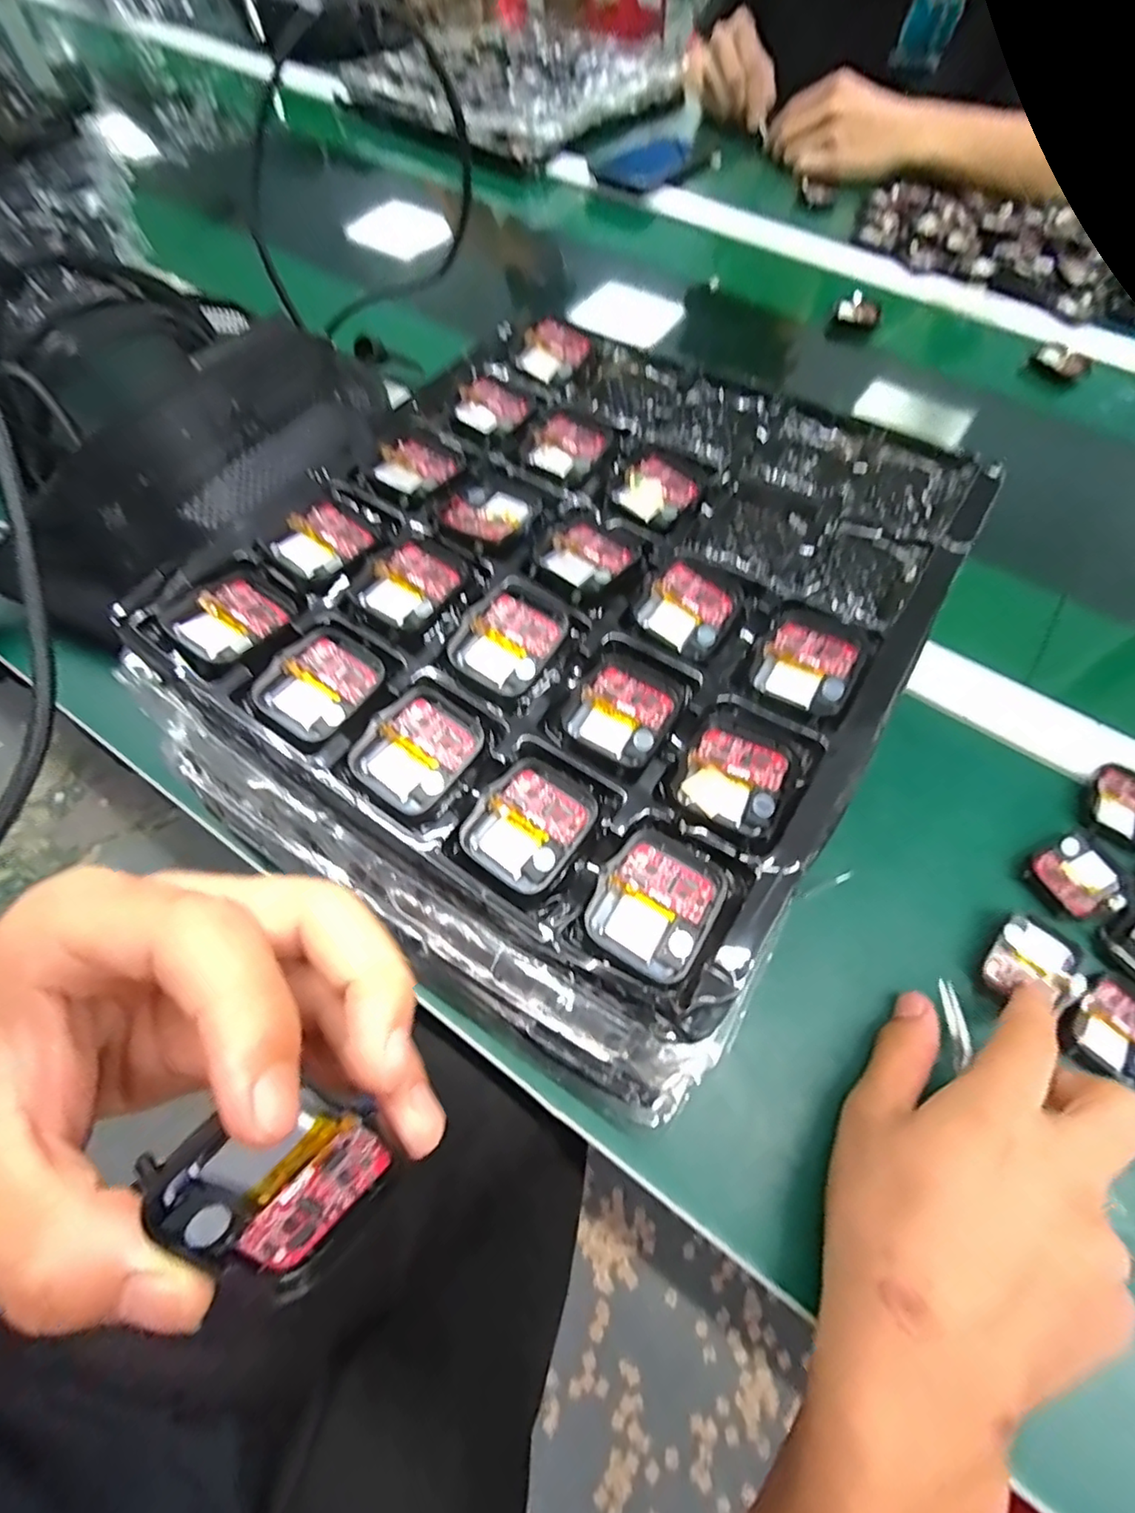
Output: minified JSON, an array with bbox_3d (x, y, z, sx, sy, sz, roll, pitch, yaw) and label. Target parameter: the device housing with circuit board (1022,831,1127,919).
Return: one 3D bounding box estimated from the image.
[{"bbox_3d":[0.258,0.061,0.296,0.046,0.004,0.036,-23,66,-12],"label":"device housing with circuit board"}]

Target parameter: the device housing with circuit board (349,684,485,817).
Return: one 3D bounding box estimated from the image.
[{"bbox_3d":[-0.054,-0.003,0.215,0.036,0.009,0.044,35,68,15],"label":"device housing with circuit board"}]

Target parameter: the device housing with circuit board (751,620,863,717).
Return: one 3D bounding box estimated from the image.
[{"bbox_3d":[0.093,-0.035,0.229,0.034,0.007,0.037,30,66,13],"label":"device housing with circuit board"}]

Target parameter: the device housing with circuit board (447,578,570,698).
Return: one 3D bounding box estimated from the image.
[{"bbox_3d":[-0.022,-0.048,0.235,0.038,0.009,0.045,31,67,13],"label":"device housing with circuit board"}]

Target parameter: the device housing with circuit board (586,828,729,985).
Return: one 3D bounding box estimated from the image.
[{"bbox_3d":[0.029,0.048,0.193,0.036,0.007,0.042,30,66,13],"label":"device housing with circuit board"}]

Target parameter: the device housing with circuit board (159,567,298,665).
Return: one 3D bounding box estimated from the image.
[{"bbox_3d":[-0.133,-0.056,0.235,0.037,0.008,0.043,35,68,15],"label":"device housing with circuit board"}]

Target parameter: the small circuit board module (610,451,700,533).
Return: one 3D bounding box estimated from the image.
[{"bbox_3d":[0.042,-0.125,0.278,0.036,0.005,0.040,35,68,15],"label":"small circuit board module"}]

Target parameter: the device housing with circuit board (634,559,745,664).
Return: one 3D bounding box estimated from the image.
[{"bbox_3d":[0.052,-0.062,0.244,0.035,0.009,0.040,32,67,13],"label":"device housing with circuit board"}]

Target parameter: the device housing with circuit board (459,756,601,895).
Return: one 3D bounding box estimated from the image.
[{"bbox_3d":[-0.013,0.024,0.206,0.036,0.007,0.042,37,68,15],"label":"device housing with circuit board"}]

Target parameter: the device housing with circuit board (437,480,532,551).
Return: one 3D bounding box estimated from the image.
[{"bbox_3d":[-0.036,-0.109,0.264,0.039,0.006,0.037,30,67,13],"label":"device housing with circuit board"}]

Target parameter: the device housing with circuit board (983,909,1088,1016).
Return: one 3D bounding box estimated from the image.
[{"bbox_3d":[0.219,0.098,0.276,0.043,0.009,0.037,-35,69,-17],"label":"device housing with circuit board"}]

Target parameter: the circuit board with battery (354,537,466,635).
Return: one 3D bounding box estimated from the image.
[{"bbox_3d":[-0.065,-0.071,0.242,0.034,0.006,0.039,35,68,15],"label":"circuit board with battery"}]

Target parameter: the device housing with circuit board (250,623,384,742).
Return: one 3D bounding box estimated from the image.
[{"bbox_3d":[-0.095,-0.029,0.227,0.036,0.009,0.044,37,68,15],"label":"device housing with circuit board"}]

